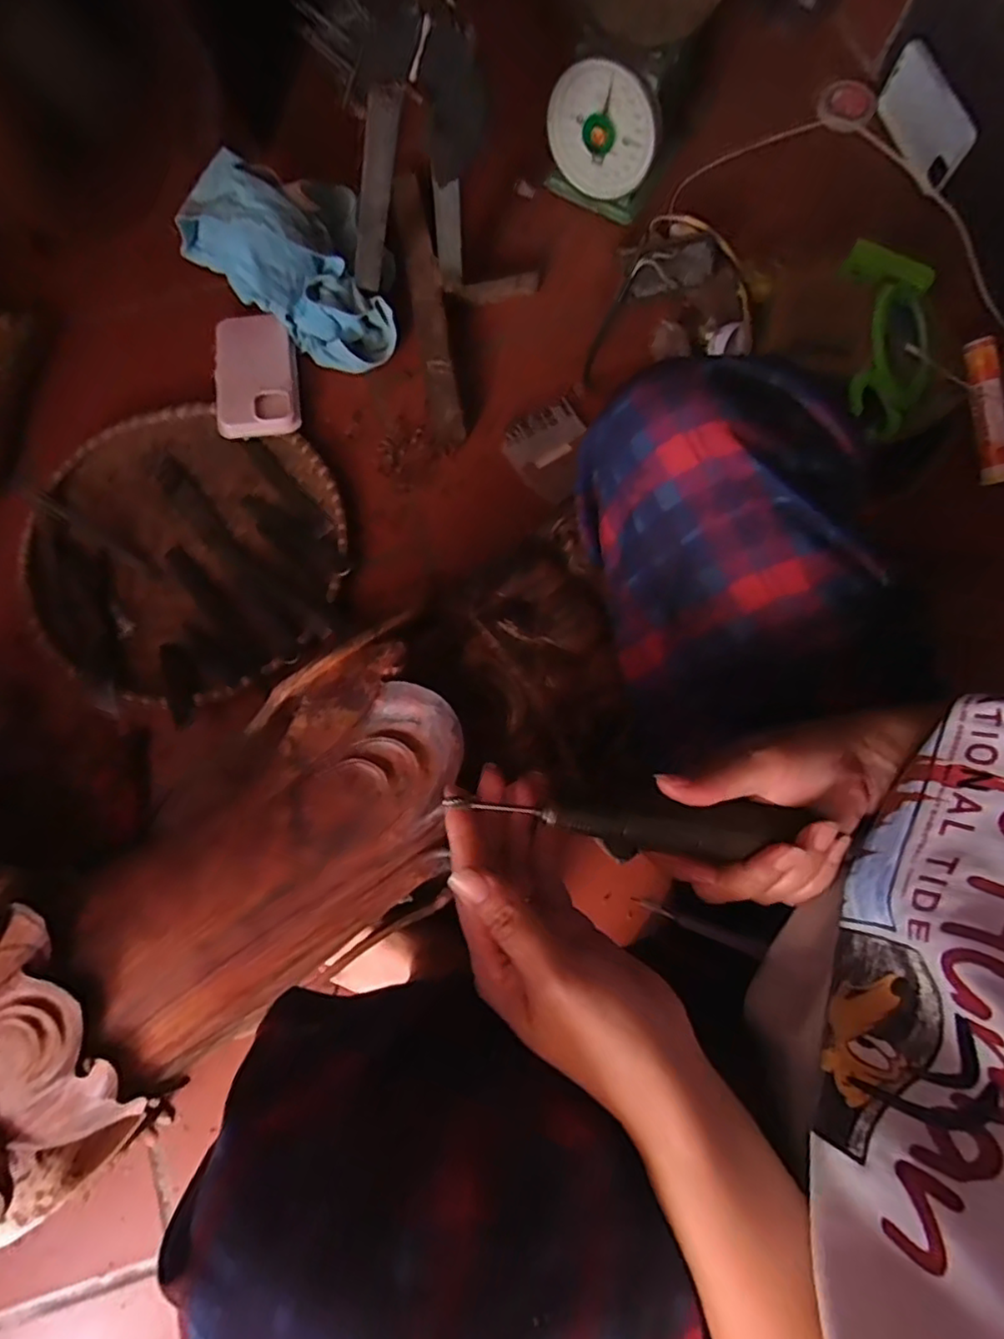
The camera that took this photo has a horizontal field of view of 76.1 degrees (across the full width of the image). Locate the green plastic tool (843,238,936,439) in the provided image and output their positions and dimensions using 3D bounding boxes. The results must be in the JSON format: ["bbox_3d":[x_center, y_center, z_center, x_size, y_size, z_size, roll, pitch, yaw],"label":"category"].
[{"bbox_3d":[0.408,-0.354,0.670,0.096,0.033,0.218,8,78,2],"label":"green plastic tool"}]

